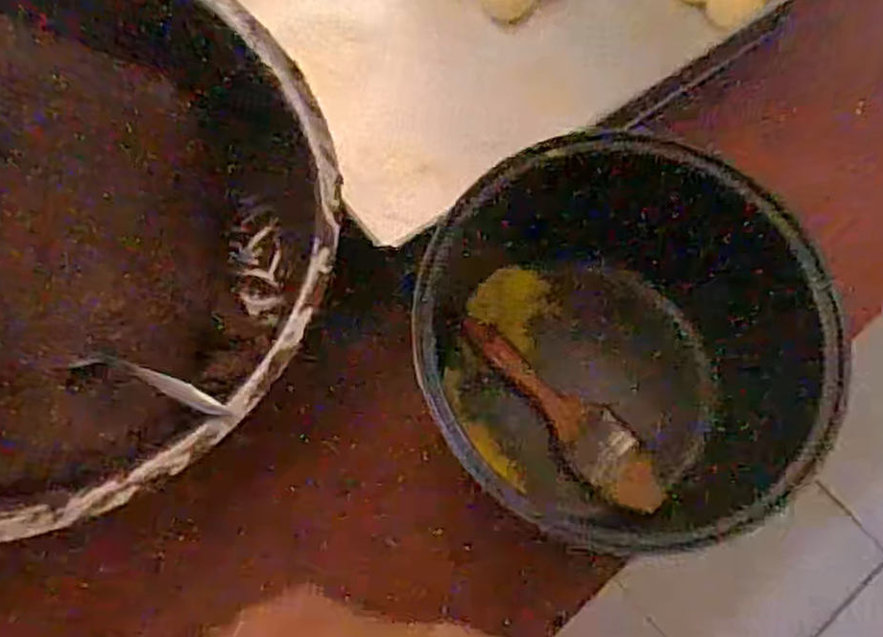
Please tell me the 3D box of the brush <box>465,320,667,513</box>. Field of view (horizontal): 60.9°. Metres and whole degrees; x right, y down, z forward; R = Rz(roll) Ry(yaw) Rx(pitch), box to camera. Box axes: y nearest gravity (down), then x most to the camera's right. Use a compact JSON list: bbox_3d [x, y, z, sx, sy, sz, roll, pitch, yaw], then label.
[{"bbox_3d":[0.086,0.063,0.521,0.039,0.030,0.171,-38,78,-13],"label":"brush"}]

